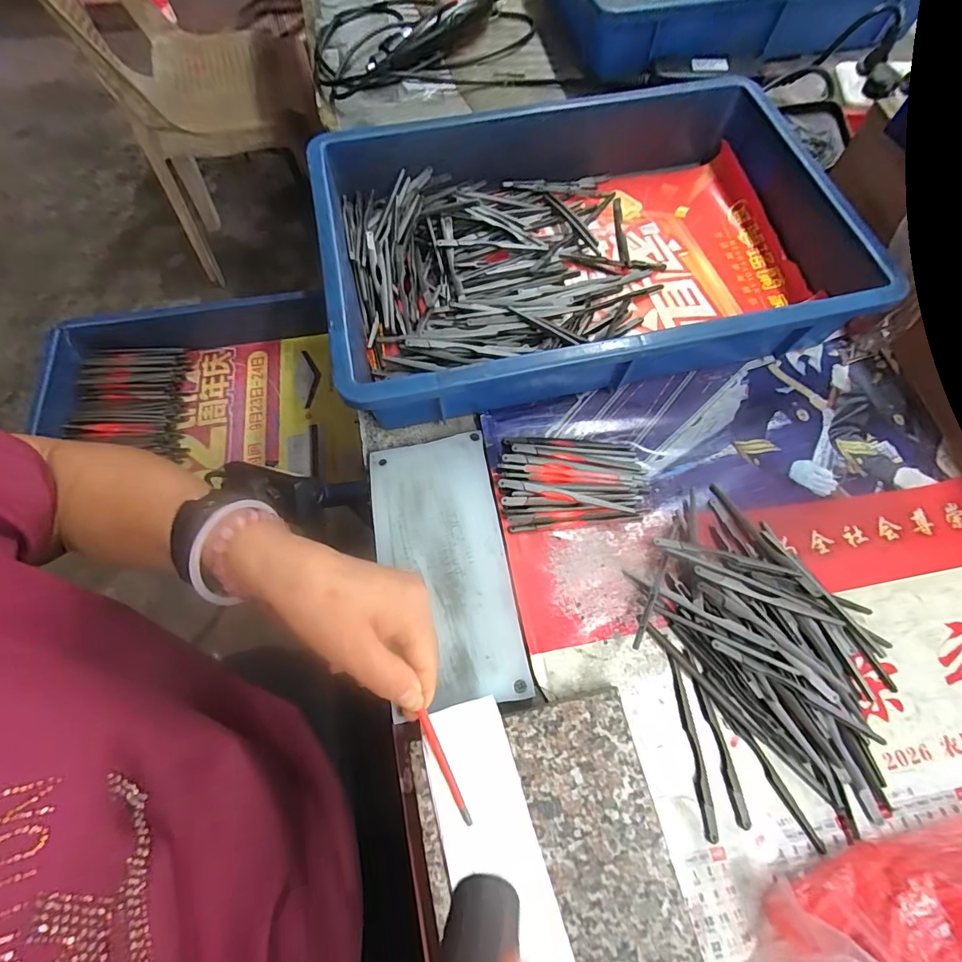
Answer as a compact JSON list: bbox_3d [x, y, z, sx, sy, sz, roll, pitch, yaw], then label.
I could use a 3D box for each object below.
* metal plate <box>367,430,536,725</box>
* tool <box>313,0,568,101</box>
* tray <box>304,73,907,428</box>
[{"bbox_3d":[-0.028,0.059,0.333,0.092,0.008,0.192,-9,69,-4],"label":"metal plate"},{"bbox_3d":[-0.067,-0.567,0.572,0.293,0.041,0.224,-9,68,-2],"label":"tool"},{"bbox_3d":[0.083,-0.206,0.403,0.418,0.074,0.280,-12,69,-5],"label":"tray"}]

